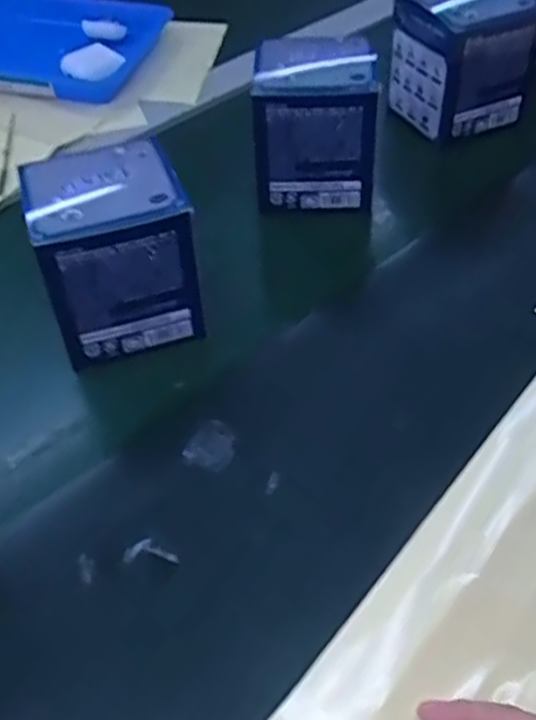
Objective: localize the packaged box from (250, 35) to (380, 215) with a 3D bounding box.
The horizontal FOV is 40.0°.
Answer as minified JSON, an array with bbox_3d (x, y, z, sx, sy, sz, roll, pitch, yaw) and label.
[{"bbox_3d":[0.034,-0.163,0.500,0.077,0.098,0.071,4,47,7],"label":"packaged box"}]

